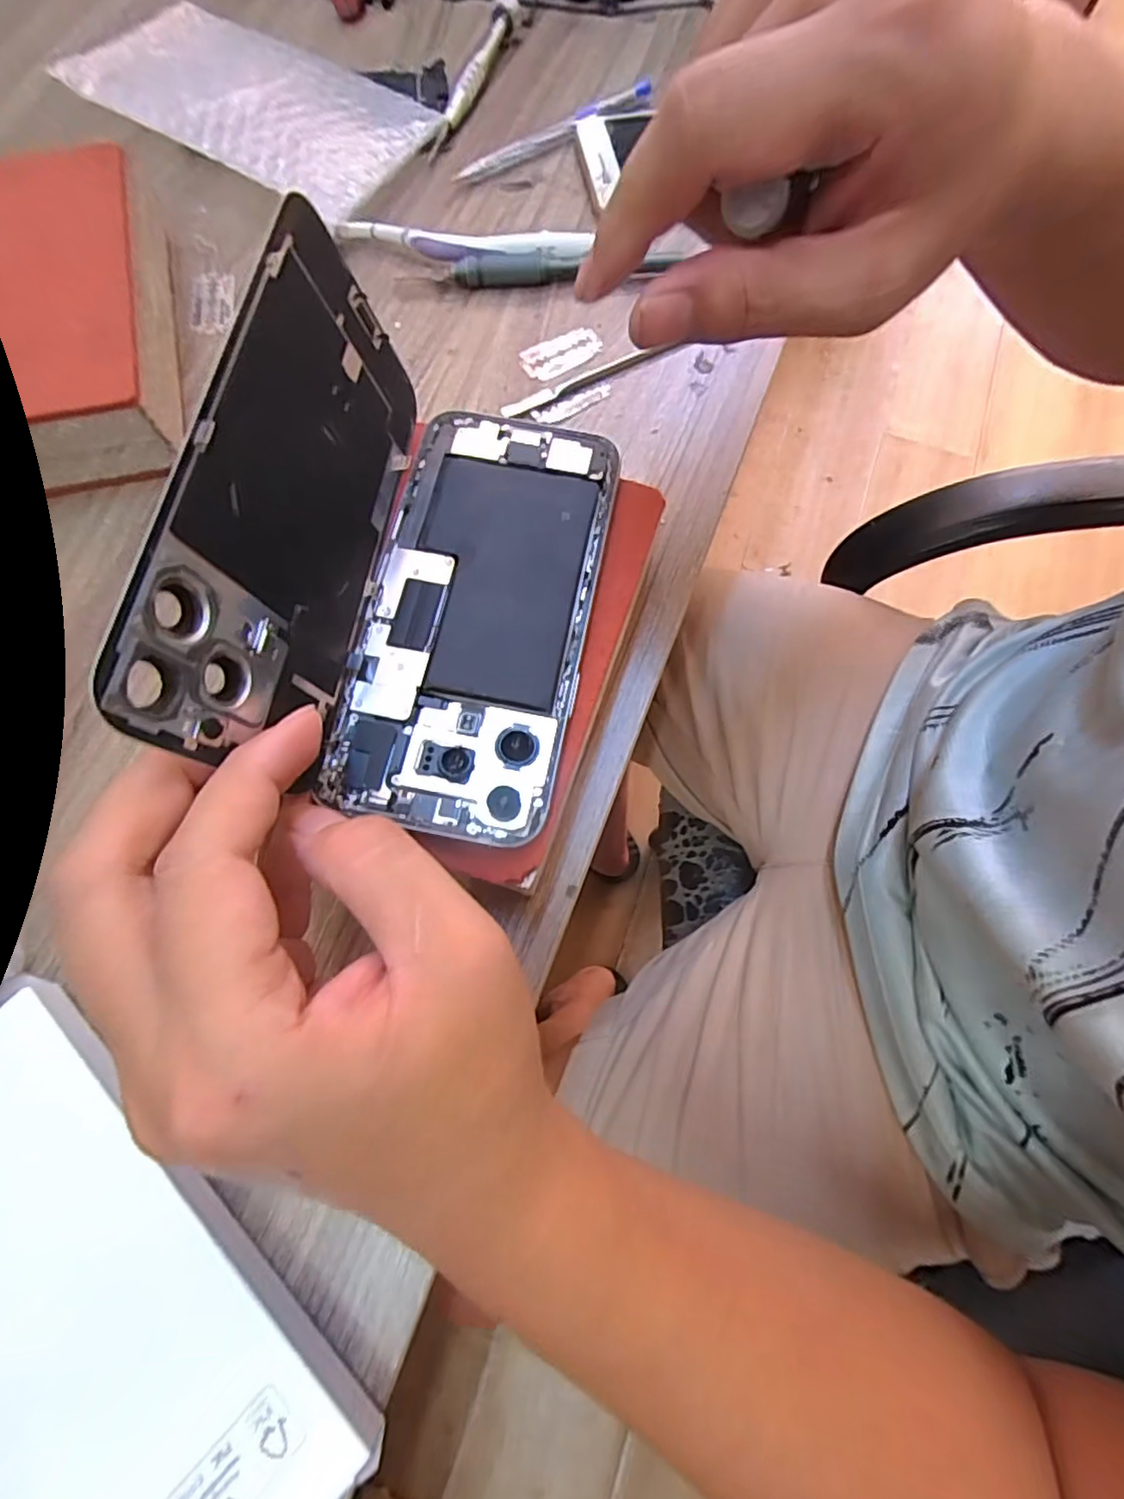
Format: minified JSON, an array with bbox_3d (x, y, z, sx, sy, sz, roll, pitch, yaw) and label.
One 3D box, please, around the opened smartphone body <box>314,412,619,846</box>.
[{"bbox_3d":[-0.029,-0.050,0.212,0.076,0.005,0.156,9,73,2],"label":"opened smartphone body"}]

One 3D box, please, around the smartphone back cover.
[{"bbox_3d":[-0.076,-0.070,0.178,0.006,0.076,0.154,5,73,15],"label":"smartphone back cover"}]

